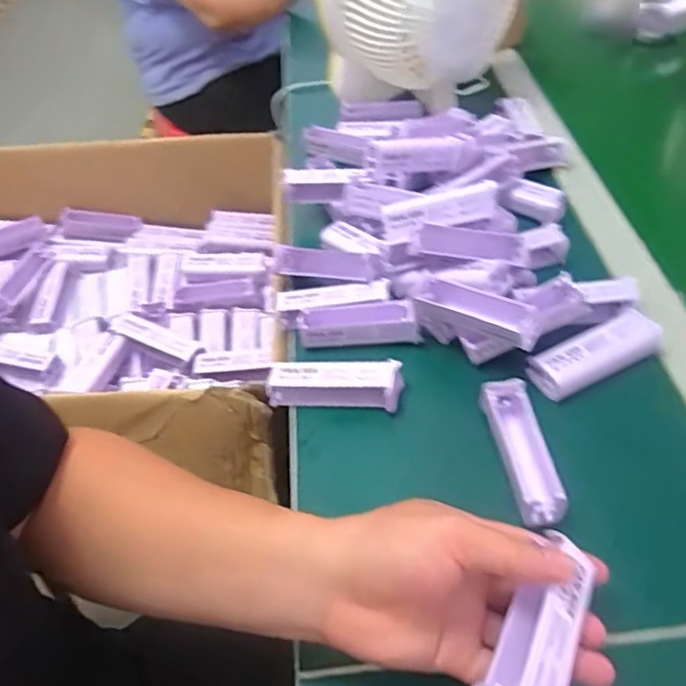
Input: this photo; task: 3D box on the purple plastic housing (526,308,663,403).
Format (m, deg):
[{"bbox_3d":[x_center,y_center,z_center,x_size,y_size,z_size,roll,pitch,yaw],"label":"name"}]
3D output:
[{"bbox_3d":[0.198,0.010,0.493,0.097,0.029,0.039,-22,49,-15],"label":"purple plastic housing"}]

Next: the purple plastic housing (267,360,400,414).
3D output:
[{"bbox_3d":[-0.007,0.033,0.500,0.104,0.028,0.028,2,47,7],"label":"purple plastic housing"}]

